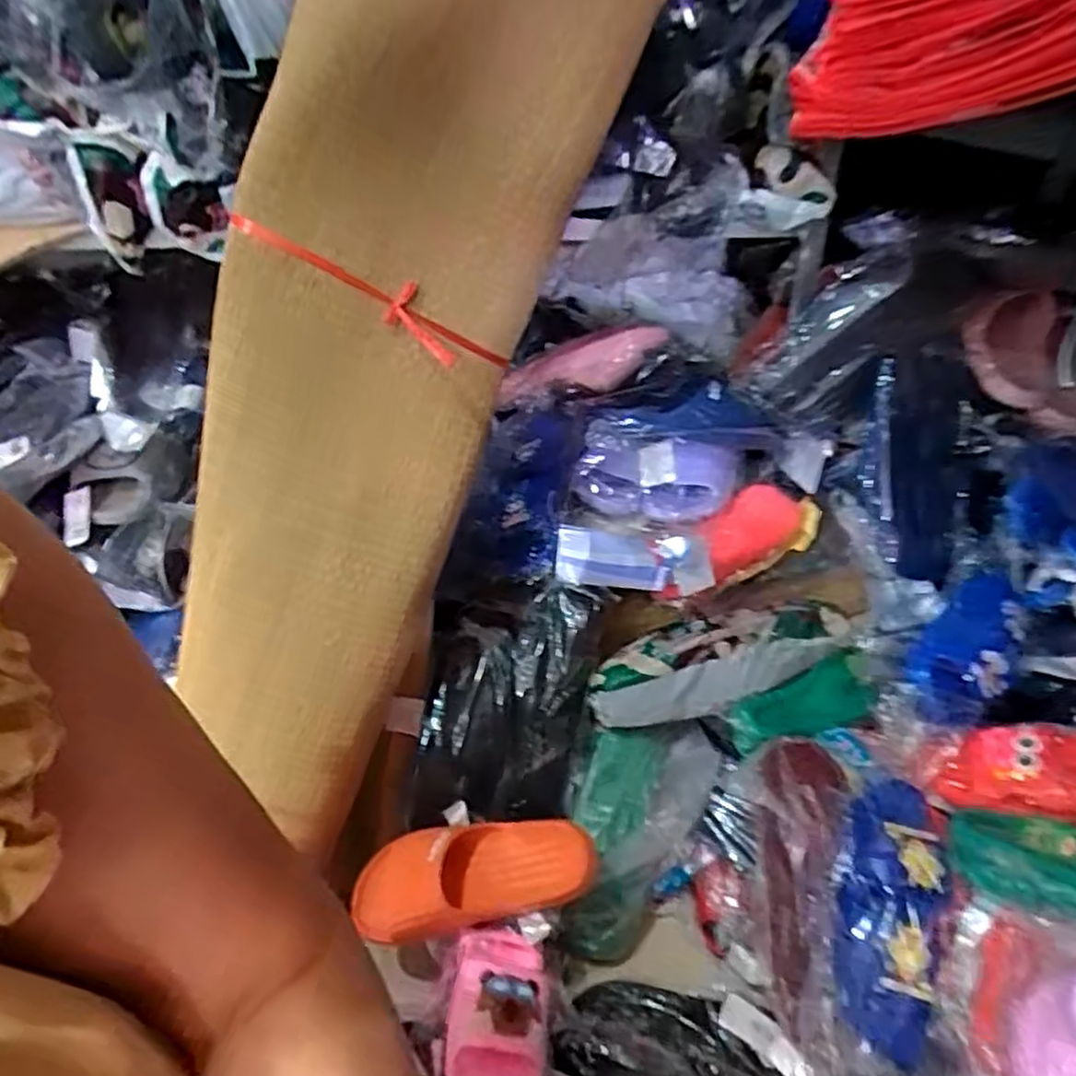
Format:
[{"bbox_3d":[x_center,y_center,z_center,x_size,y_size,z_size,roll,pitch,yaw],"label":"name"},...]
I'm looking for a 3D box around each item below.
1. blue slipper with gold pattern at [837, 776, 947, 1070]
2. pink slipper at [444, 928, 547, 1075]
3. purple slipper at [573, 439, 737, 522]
[{"bbox_3d":[0.316,0.332,0.619,0.095,0.057,0.227,9,69,15],"label":"blue slipper with gold pattern"},{"bbox_3d":[-0.036,0.424,0.622,0.095,0.060,0.152,18,40,-12],"label":"pink slipper"},{"bbox_3d":[0.152,-0.078,0.866,0.211,0.083,0.087,1,34,3],"label":"purple slipper"}]

